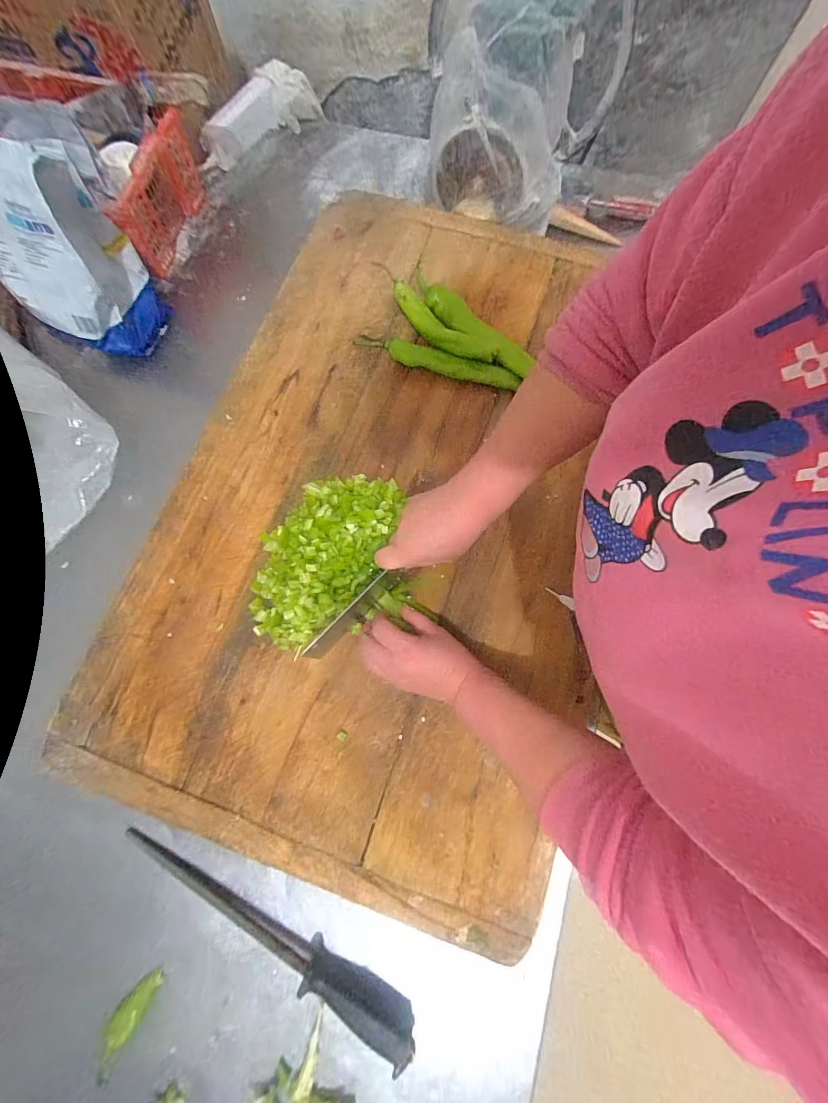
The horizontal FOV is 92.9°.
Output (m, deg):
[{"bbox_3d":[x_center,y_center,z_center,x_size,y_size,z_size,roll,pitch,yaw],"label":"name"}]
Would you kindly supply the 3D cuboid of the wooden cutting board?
[{"bbox_3d":[-0.027,-0.092,0.512,0.536,0.025,0.878,16,77,5],"label":"wooden cutting board"}]

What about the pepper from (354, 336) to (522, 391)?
[{"bbox_3d":[0.027,-0.268,0.548,0.236,0.022,0.032,19,77,6],"label":"pepper"}]

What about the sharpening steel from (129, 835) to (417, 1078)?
[{"bbox_3d":[-0.167,0.418,0.429,0.371,0.032,0.032,28,78,8],"label":"sharpening steel"}]

